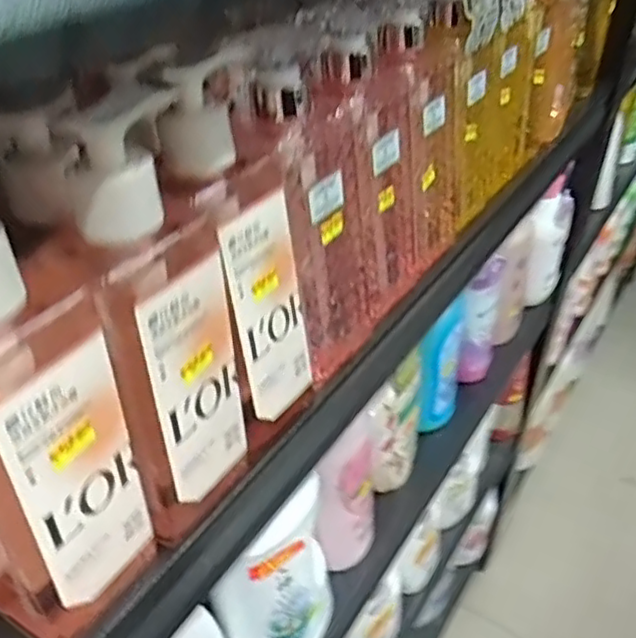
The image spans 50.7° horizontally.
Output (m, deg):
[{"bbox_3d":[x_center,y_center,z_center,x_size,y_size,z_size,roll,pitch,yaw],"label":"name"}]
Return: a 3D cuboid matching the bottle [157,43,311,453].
[{"bbox_3d":[-0.043,-0.030,0.360,0.052,0.196,0.068,25,44,28],"label":"bottle"}]

